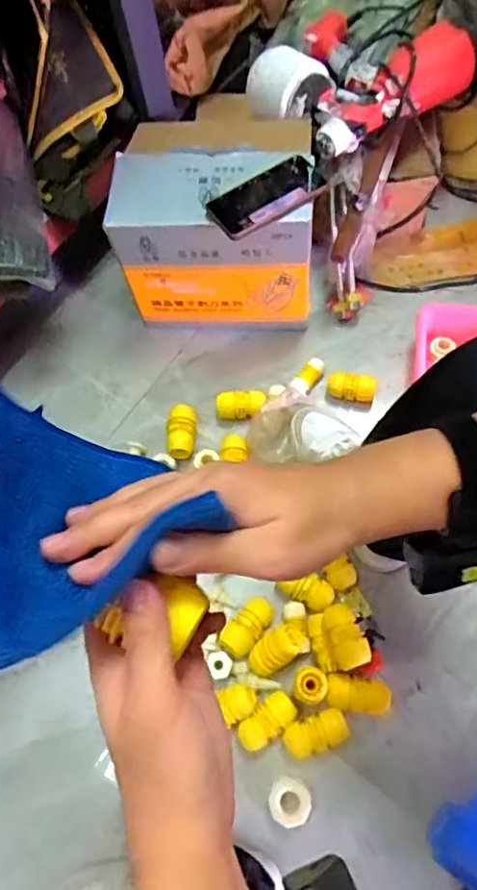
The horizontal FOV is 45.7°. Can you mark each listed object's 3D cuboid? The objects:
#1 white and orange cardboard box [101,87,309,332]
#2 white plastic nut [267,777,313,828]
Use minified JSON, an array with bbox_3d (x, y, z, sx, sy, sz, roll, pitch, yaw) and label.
[{"bbox_3d":[-0.030,-0.372,0.930,0.289,0.247,0.263,-2,66,5],"label":"white and orange cardboard box"},{"bbox_3d":[0.065,0.453,0.719,0.052,0.029,0.049,15,69,9],"label":"white plastic nut"}]

